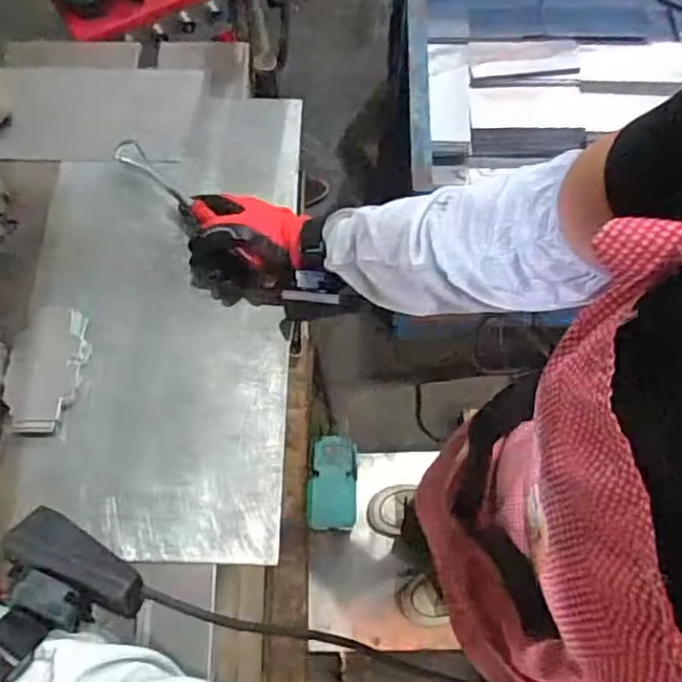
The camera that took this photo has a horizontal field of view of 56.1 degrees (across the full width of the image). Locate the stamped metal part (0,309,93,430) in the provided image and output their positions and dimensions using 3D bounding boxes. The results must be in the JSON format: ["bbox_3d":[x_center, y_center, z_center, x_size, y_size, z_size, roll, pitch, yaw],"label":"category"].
[{"bbox_3d":[-0.275,0.025,0.597,0.066,0.008,0.119,7,69,3],"label":"stamped metal part"}]

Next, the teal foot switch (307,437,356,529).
[{"bbox_3d":[-0.017,0.288,1.307,0.097,0.081,0.189,1,69,1],"label":"teal foot switch"}]

